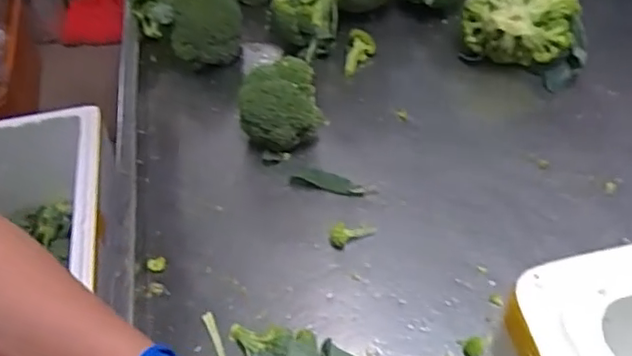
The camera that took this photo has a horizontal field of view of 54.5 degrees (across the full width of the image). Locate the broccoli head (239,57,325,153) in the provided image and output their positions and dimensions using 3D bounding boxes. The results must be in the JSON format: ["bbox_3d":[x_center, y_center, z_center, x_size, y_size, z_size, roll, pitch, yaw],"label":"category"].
[{"bbox_3d":[-0.042,-0.085,0.743,0.096,0.094,0.081,19,54,17],"label":"broccoli head"}]

